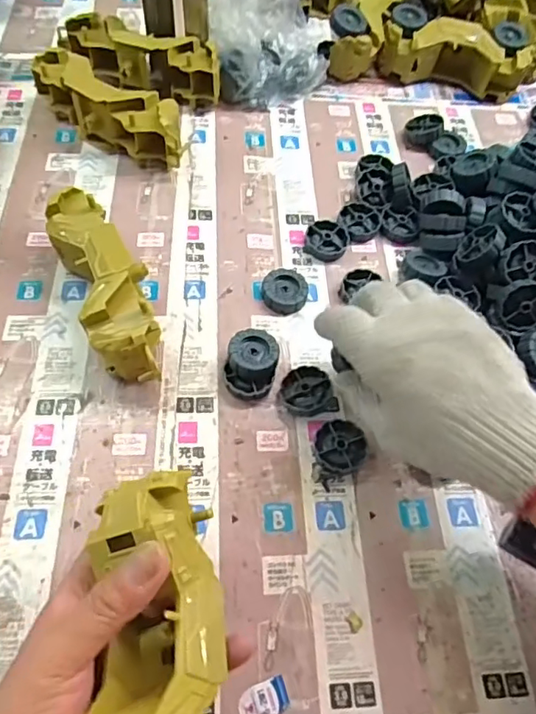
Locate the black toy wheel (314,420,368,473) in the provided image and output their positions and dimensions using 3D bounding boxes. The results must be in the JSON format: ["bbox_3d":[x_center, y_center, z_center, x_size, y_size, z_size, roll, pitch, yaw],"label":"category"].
[{"bbox_3d":[0.052,0.065,0.402,0.036,0.012,0.037,2,60,-3],"label":"black toy wheel"}]

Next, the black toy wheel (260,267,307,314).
[{"bbox_3d":[0.014,-0.055,0.465,0.037,0.011,0.040,2,60,-3],"label":"black toy wheel"}]

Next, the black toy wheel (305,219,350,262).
[{"bbox_3d":[0.053,-0.104,0.498,0.038,0.011,0.040,2,60,-3],"label":"black toy wheel"}]

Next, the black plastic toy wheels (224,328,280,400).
[{"bbox_3d":[-0.012,0.006,0.422,0.037,0.024,0.048,12,60,3],"label":"black plastic toy wheels"}]

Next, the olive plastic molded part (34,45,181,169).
[{"bbox_3d":[-0.140,-0.225,0.523,0.155,0.057,0.057,31,63,13],"label":"olive plastic molded part"}]

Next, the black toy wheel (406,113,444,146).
[{"bbox_3d":[0.162,-0.235,0.578,0.036,0.013,0.041,9,62,29],"label":"black toy wheel"}]

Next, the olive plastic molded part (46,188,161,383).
[{"bbox_3d":[-0.122,-0.054,0.428,0.051,0.056,0.169,-21,64,-15],"label":"olive plastic molded part"}]

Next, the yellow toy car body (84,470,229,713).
[{"bbox_3d":[-0.055,0.140,0.261,0.064,0.057,0.171,-1,59,-4],"label":"yellow toy car body"}]

